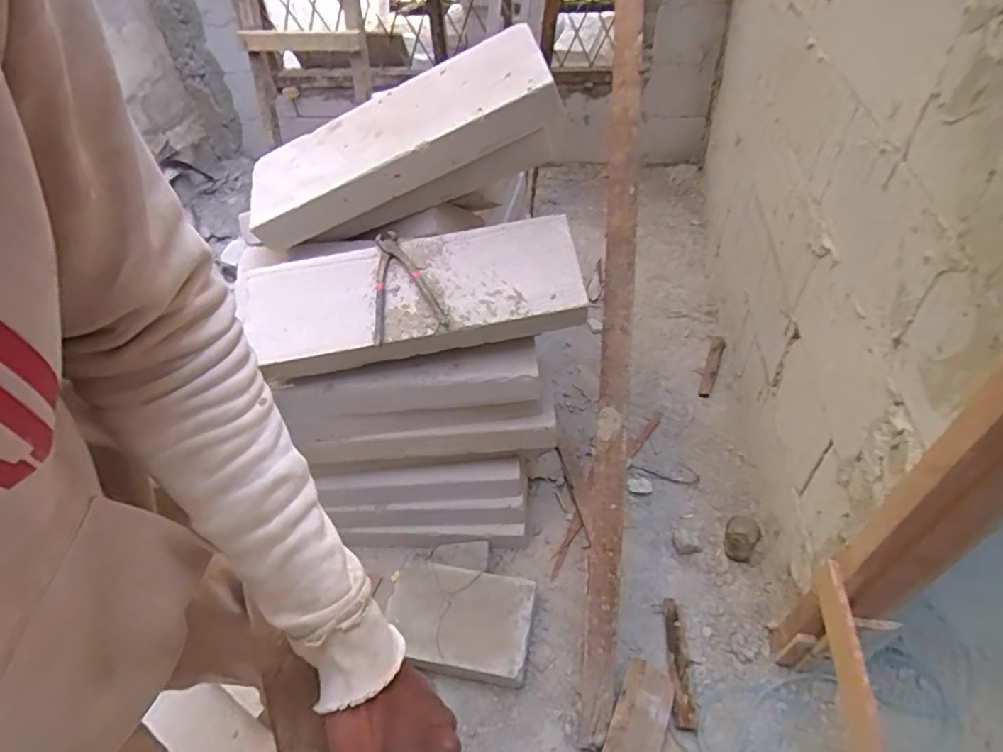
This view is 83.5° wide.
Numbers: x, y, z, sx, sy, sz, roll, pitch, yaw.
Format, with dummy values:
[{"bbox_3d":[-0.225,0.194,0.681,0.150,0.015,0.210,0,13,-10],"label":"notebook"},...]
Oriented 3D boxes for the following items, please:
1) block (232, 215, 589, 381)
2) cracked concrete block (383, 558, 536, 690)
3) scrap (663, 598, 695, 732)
[{"bbox_3d":[-0.124,-0.148,1.020,0.529,0.100,0.256,-10,67,1],"label":"block"},{"bbox_3d":[-0.084,0.525,1.218,0.301,0.074,0.205,9,49,14],"label":"cracked concrete block"},{"bbox_3d":[0.359,0.579,1.142,0.043,0.039,0.243,2,48,7],"label":"scrap"}]

